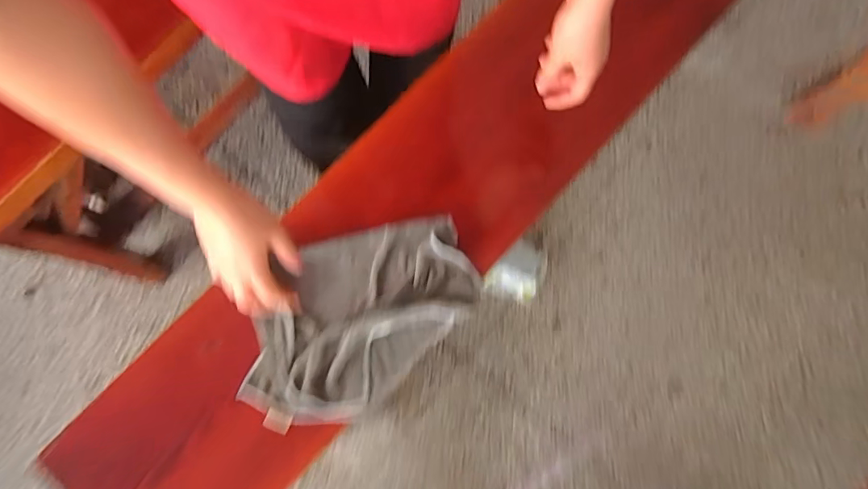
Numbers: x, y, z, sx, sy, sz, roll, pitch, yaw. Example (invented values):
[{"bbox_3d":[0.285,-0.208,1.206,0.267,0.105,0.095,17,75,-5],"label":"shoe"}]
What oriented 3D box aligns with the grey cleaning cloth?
[{"bbox_3d":[-0.088,0.076,0.535,0.277,0.039,0.170,-42,81,-6],"label":"grey cleaning cloth"}]

